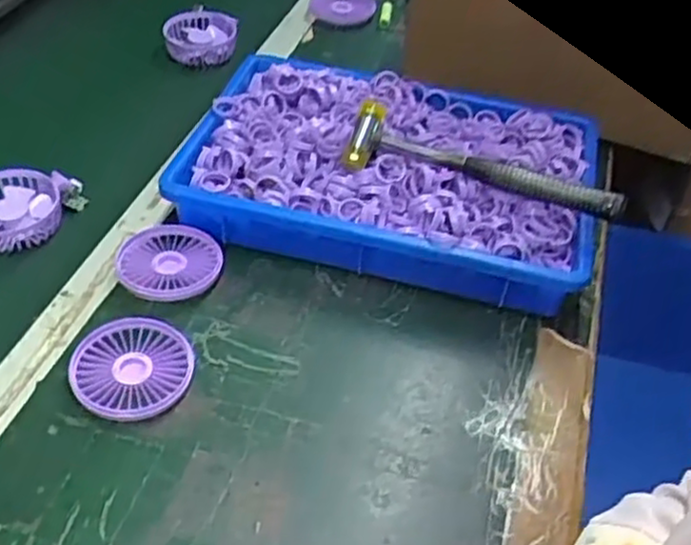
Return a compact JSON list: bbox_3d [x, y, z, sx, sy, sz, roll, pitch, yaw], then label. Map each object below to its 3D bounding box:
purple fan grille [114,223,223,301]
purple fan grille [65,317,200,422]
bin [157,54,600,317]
[{"bbox_3d":[-0.151,-0.007,0.649,0.088,0.022,0.079,-15,47,-18],"label":"purple fan grille"},{"bbox_3d":[-0.160,0.072,0.568,0.083,0.019,0.088,2,44,-2],"label":"purple fan grille"},{"bbox_3d":[0.044,-0.101,0.717,0.362,0.082,0.243,12,45,8],"label":"bin"}]

